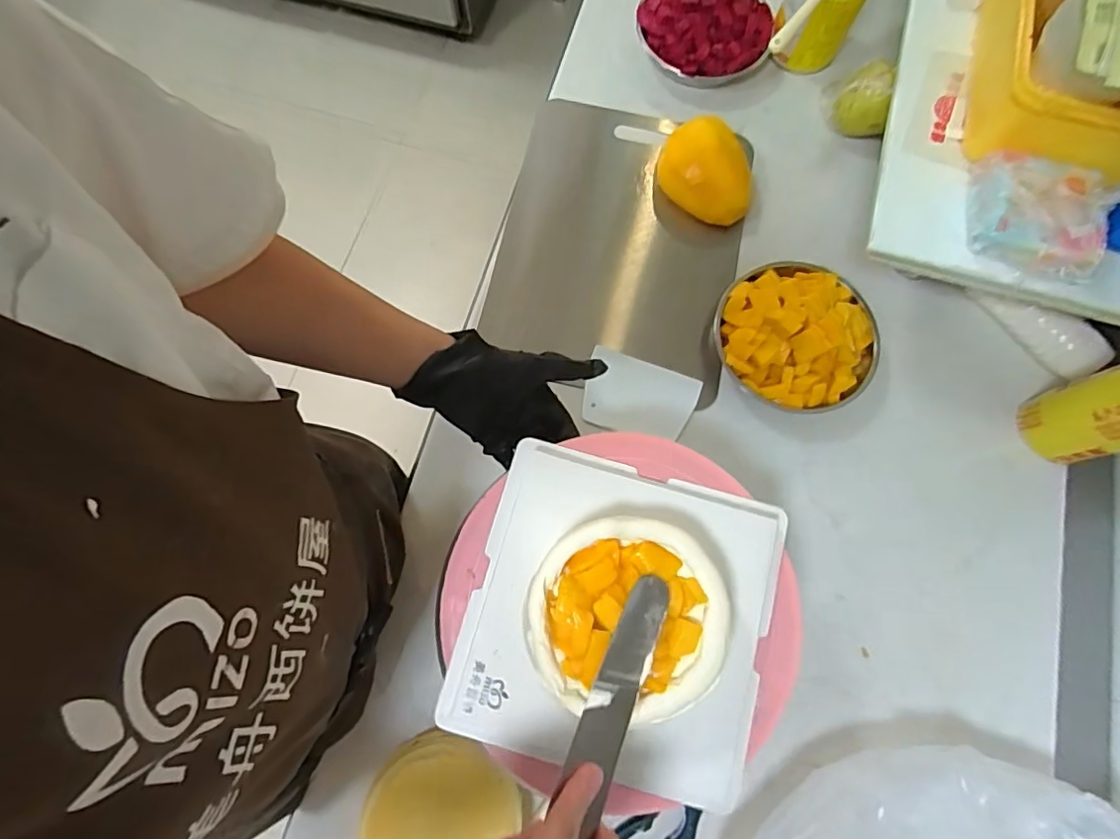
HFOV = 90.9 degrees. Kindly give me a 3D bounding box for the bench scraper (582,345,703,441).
[{"bbox_3d":[0.093,-0.026,0.646,0.125,0.010,0.092,17,77,4],"label":"bench scraper"}]

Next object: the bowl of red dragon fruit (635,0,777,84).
[{"bbox_3d":[0.196,-0.536,0.756,0.180,0.055,0.159,10,76,2],"label":"bowl of red dragon fruit"}]

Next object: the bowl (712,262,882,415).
[{"bbox_3d":[0.277,-0.098,0.640,0.180,0.070,0.176,0,76,0],"label":"bowl"}]

